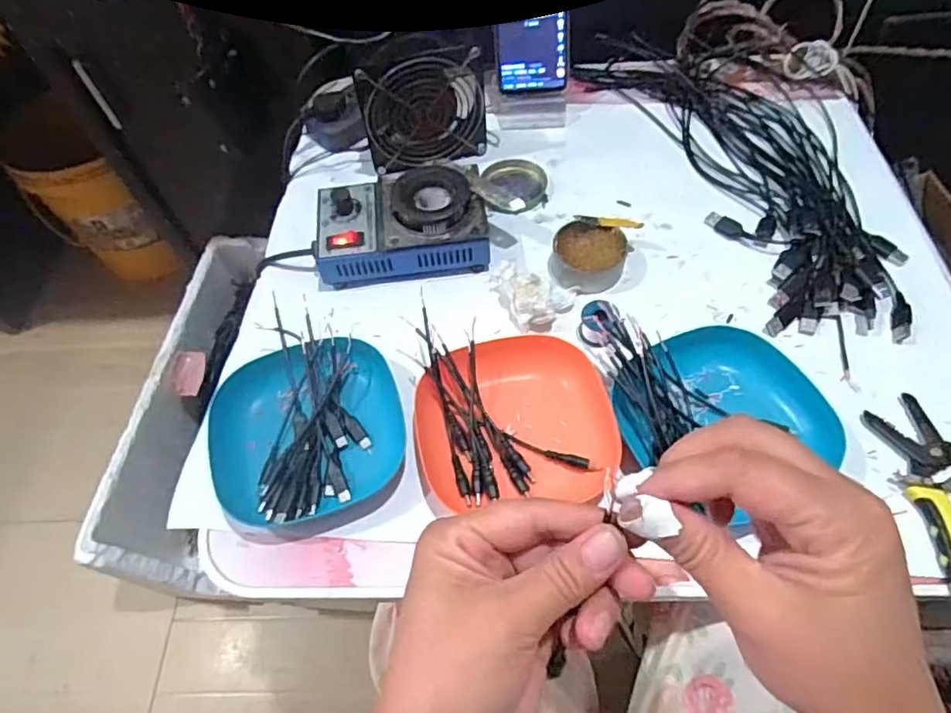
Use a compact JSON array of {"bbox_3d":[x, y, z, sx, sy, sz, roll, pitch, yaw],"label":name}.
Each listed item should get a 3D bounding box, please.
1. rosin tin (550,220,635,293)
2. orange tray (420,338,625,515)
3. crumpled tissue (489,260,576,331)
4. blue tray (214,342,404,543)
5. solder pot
[{"bbox_3d":[0.099,-0.086,0.528,0.064,0.027,0.061,-2,59,3],"label":"rosin tin"},{"bbox_3d":[0.028,0.046,0.451,0.137,0.034,0.128,-7,59,0],"label":"orange tray"},{"bbox_3d":[0.044,-0.049,0.510,0.073,0.027,0.052,13,61,11],"label":"crumpled tissue"},{"bbox_3d":[-0.124,0.056,0.449,0.134,0.030,0.139,-11,59,-3],"label":"blue tray"},{"bbox_3d":[-0.067,-0.120,0.543,0.153,0.060,0.096,-9,59,-2],"label":"solder pot"}]

